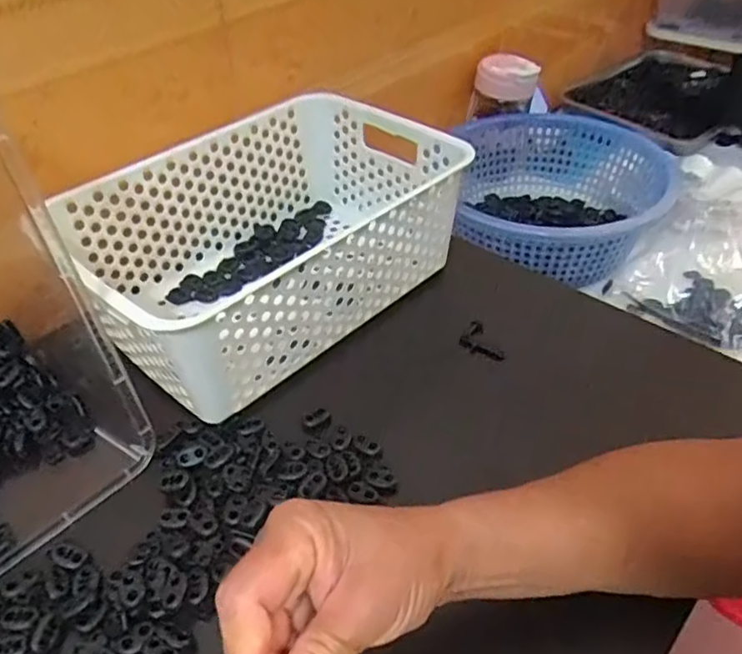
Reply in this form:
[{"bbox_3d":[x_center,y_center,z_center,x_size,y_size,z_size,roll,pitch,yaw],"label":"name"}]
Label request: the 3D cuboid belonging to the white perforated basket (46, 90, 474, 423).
[{"bbox_3d":[-0.084,-0.074,0.529,0.289,0.117,0.212,-33,51,-30],"label":"white perforated basket"}]

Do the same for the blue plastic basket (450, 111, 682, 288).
[{"bbox_3d":[0.219,-0.139,0.726,0.258,0.103,0.254,1,42,2],"label":"blue plastic basket"}]

